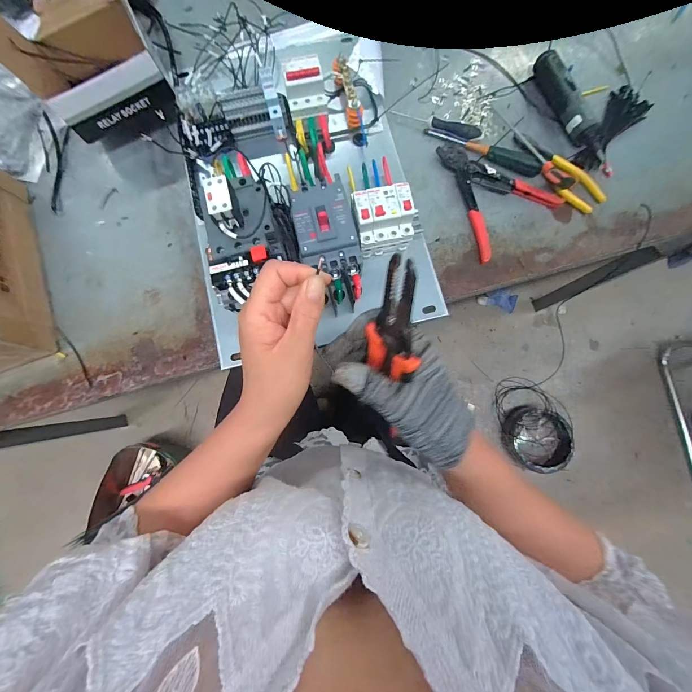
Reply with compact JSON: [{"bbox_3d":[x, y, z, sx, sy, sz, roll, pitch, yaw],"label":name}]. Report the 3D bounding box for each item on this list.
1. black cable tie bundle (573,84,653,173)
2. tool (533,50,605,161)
[{"bbox_3d":[0.426,-0.344,0.501,0.059,0.021,0.148,33,82,6],"label":"black cable tie bundle"},{"bbox_3d":[0.359,-0.381,0.498,0.037,0.041,0.185,-23,80,-3],"label":"tool"}]

